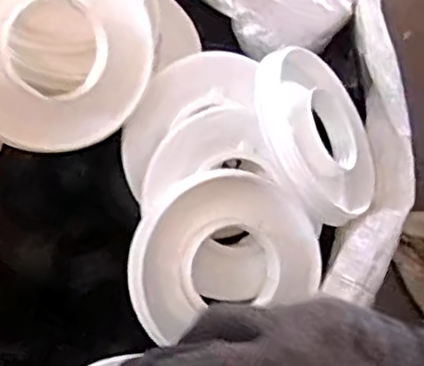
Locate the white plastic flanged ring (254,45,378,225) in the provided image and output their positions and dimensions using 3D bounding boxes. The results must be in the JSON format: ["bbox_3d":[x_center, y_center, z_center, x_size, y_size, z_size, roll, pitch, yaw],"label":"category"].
[{"bbox_3d":[0.078,-0.037,0.505,0.108,0.028,0.125,-27,90,-45],"label":"white plastic flanged ring"}]

